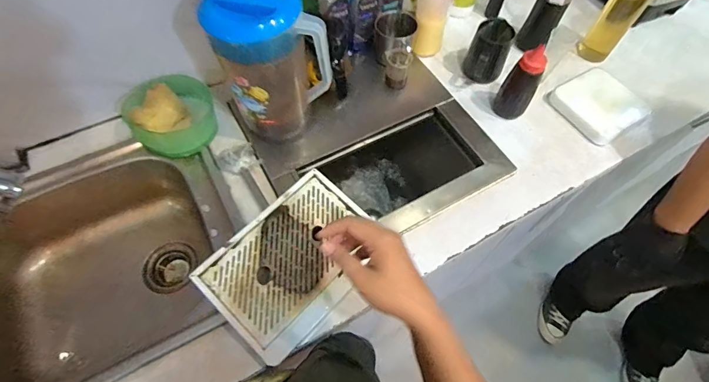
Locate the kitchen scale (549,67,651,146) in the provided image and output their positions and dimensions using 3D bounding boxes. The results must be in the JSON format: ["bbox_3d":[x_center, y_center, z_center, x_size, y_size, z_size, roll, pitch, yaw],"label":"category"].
[{"bbox_3d":[0.528,-0.188,0.826,0.145,0.032,0.158,-31,66,-17],"label":"kitchen scale"}]

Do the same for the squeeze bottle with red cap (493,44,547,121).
[{"bbox_3d":[0.339,-0.218,0.782,0.054,0.153,0.062,-5,61,-4],"label":"squeeze bottle with red cap"}]

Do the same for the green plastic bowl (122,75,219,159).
[{"bbox_3d":[-0.366,-0.159,0.776,0.162,0.075,0.152,1,60,-1],"label":"green plastic bowl"}]

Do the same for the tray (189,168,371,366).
[{"bbox_3d":[-0.098,0.113,0.631,0.195,0.032,0.274,41,67,19],"label":"tray"}]

